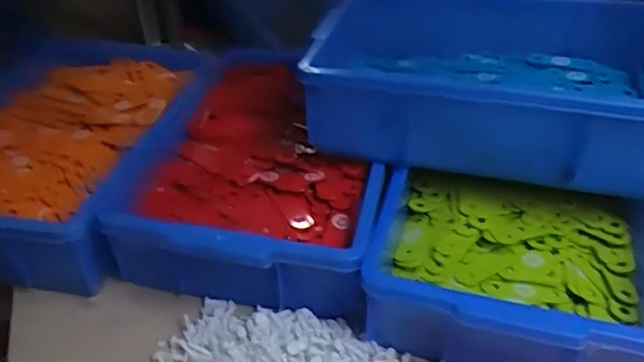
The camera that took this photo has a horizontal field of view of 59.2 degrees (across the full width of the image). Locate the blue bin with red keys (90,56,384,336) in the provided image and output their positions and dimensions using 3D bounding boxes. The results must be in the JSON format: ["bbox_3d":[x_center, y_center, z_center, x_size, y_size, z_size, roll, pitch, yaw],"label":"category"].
[{"bbox_3d":[-0.055,-0.016,0.614,0.245,0.099,0.341,7,39,10],"label":"blue bin with red keys"}]

